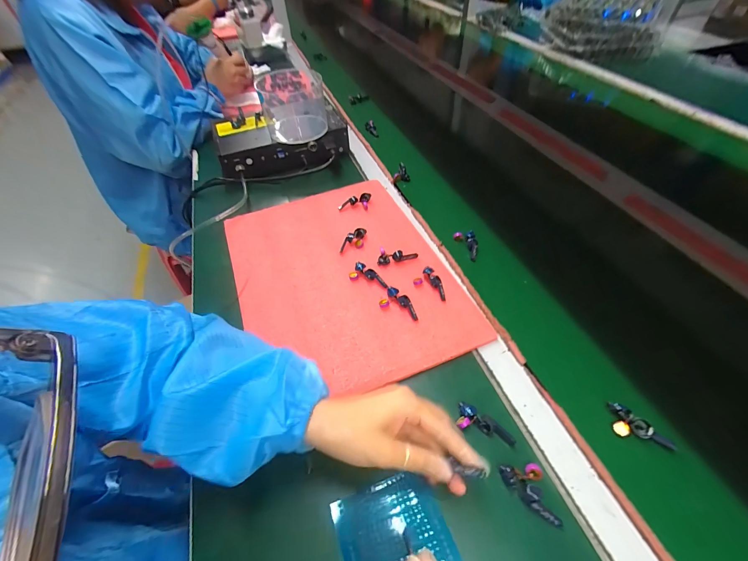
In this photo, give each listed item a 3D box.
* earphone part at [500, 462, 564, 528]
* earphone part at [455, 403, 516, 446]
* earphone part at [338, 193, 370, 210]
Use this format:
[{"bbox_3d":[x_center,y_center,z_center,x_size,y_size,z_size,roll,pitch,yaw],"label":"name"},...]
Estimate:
[{"bbox_3d":[0.128,0.177,0.267,0.034,0.015,0.045,-9,52,-4],"label":"earphone part"},{"bbox_3d":[0.105,0.135,0.303,0.053,0.012,0.024,15,54,15],"label":"earphone part"},{"bbox_3d":[-0.030,-0.125,0.515,0.051,0.011,0.031,-4,50,-3],"label":"earphone part"}]

